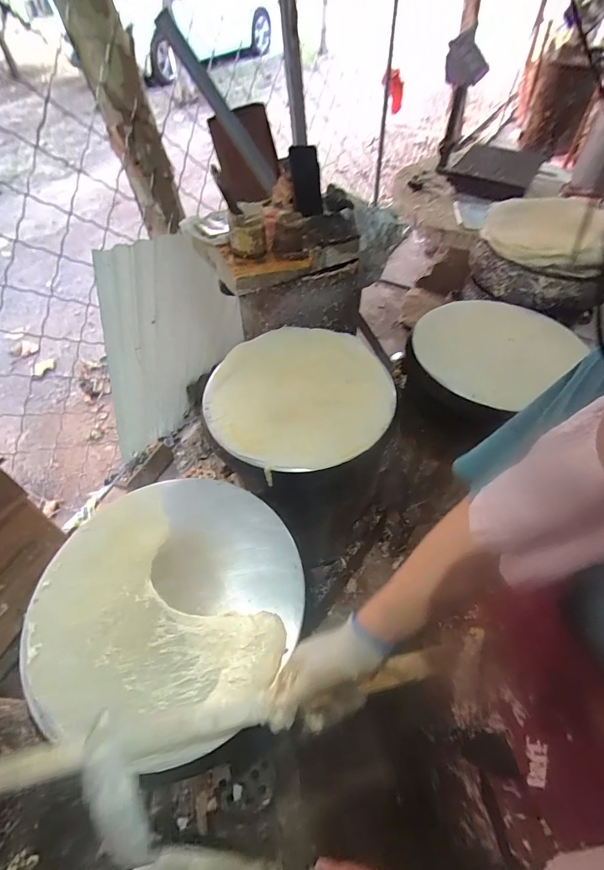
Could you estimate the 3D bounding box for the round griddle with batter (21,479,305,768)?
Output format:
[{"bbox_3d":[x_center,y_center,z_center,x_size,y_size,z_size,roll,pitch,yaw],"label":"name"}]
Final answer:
[{"bbox_3d":[-0.196,0.228,0.576,0.368,0.024,0.359,24,55,20],"label":"round griddle with batter"}]

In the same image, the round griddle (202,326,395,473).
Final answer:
[{"bbox_3d":[-0.007,-0.090,0.822,0.369,0.039,0.365,-1,50,1],"label":"round griddle"}]

